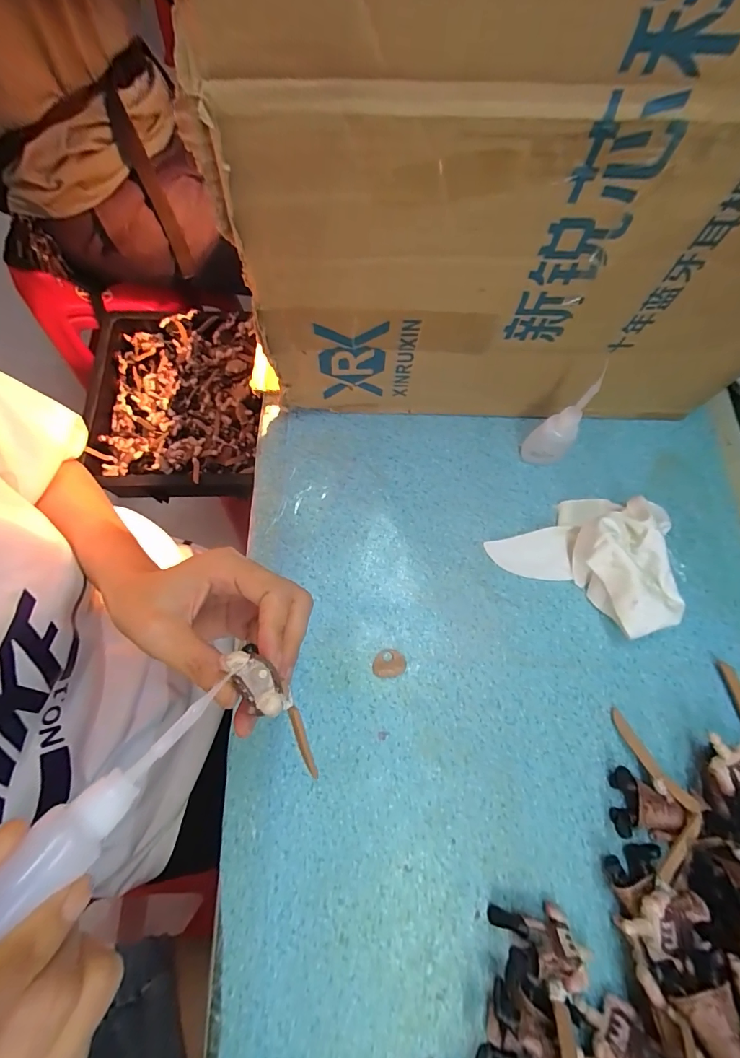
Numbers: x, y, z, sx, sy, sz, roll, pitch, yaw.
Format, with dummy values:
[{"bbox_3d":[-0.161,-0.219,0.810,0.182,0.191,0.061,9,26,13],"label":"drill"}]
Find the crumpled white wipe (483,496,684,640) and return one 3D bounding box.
[{"bbox_3d":[0.177,0.012,0.321,0.133,0.040,0.101,35,75,10],"label":"crumpled white wipe"}]

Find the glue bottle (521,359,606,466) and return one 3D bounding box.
[{"bbox_3d":[0.152,-0.084,0.323,0.030,0.101,0.032,1,71,-2],"label":"glue bottle"}]

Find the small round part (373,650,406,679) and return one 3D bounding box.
[{"bbox_3d":[0.015,0.100,0.306,0.024,0.009,0.020,9,71,1],"label":"small round part"}]

